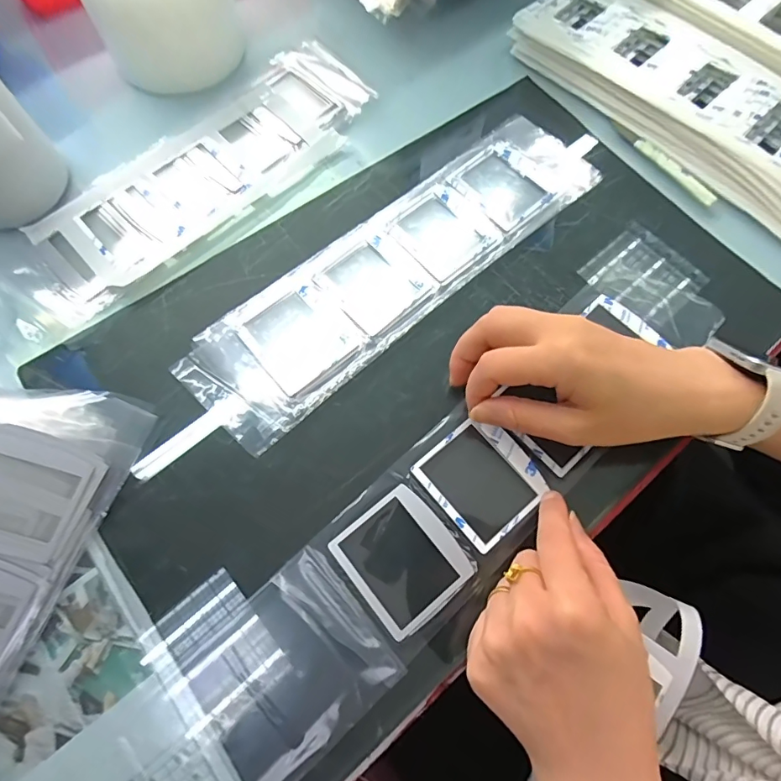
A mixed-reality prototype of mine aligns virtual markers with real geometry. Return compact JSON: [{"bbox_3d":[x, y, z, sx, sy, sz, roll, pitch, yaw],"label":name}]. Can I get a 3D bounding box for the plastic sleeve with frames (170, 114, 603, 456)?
[{"bbox_3d":[0.006,-0.094,0.340,0.330,0.007,0.086,-40,76,-12],"label":"plastic sleeve with frames"}]

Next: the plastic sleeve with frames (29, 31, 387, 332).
[{"bbox_3d":[-0.146,-0.175,0.368,0.090,0.006,0.300,42,76,12],"label":"plastic sleeve with frames"}]

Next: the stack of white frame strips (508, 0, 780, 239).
[{"bbox_3d":[0.251,-0.228,0.378,0.104,0.028,0.331,-43,77,-13],"label":"stack of white frame strips"}]

